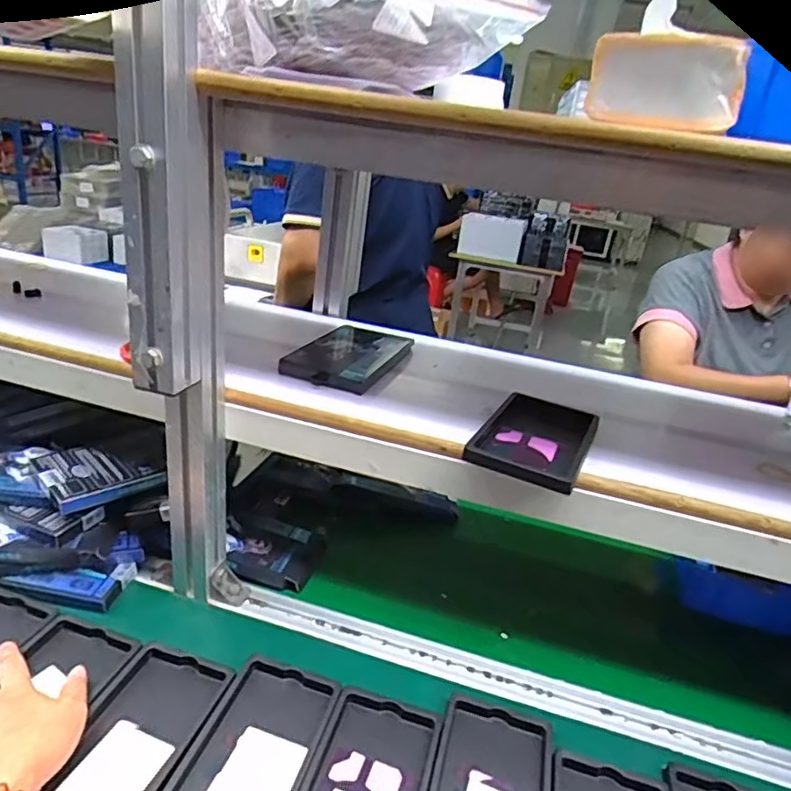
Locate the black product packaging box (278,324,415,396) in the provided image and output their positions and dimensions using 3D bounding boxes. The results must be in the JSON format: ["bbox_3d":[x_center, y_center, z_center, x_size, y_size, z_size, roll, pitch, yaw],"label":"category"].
[{"bbox_3d":[-0.049,-0.048,0.685,0.099,0.020,0.194,14,23,15],"label":"black product packaging box"}]

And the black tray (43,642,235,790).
[{"bbox_3d":[-0.210,0.271,0.472,0.093,0.011,0.164,12,23,11],"label":"black tray"}]

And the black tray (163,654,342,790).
[{"bbox_3d":[-0.115,0.283,0.473,0.092,0.014,0.160,13,23,12],"label":"black tray"}]

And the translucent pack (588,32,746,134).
[{"bbox_3d":[0.177,-0.207,0.390,0.093,0.048,0.030,15,24,17],"label":"translucent pack"}]

